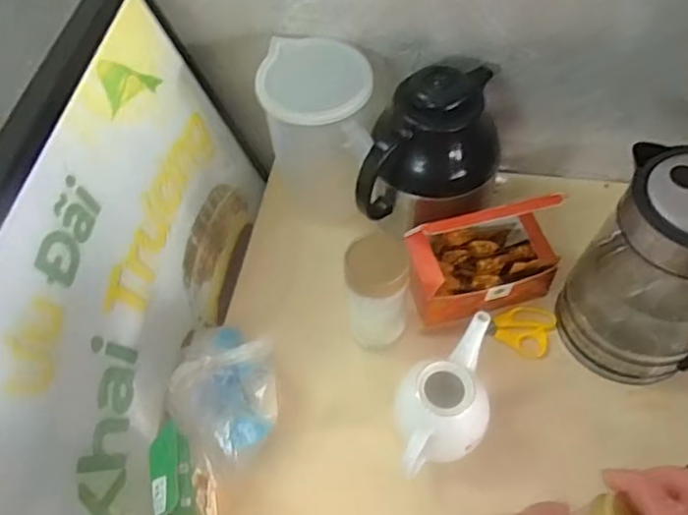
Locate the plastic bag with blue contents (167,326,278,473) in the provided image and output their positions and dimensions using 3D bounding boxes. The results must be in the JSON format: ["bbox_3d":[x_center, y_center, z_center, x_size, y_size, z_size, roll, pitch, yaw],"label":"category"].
[{"bbox_3d":[-0.125,0.134,0.649,0.103,0.105,0.159,-3,56,-2],"label":"plastic bag with blue contents"}]

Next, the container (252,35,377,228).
[{"bbox_3d":[-0.030,-0.152,0.774,0.135,0.184,0.145,-1,55,0],"label":"container"}]

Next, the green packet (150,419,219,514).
[{"bbox_3d":[-0.149,0.223,0.585,0.039,0.124,0.091,-14,56,-9],"label":"green packet"}]

